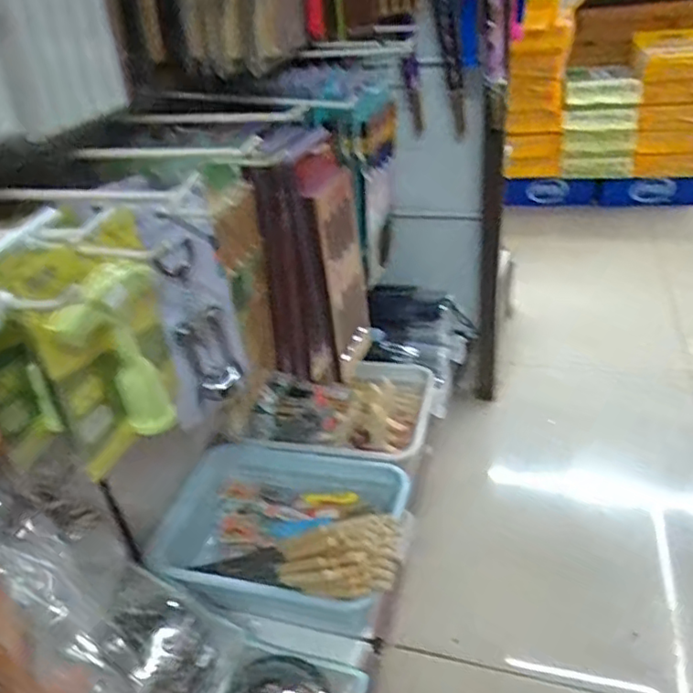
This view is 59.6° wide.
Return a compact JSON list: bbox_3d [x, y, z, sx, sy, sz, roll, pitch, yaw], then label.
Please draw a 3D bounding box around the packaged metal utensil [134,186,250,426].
[{"bbox_3d":[-0.132,-0.045,0.525,0.022,0.213,0.094,17,40,32],"label":"packaged metal utensil"}]

